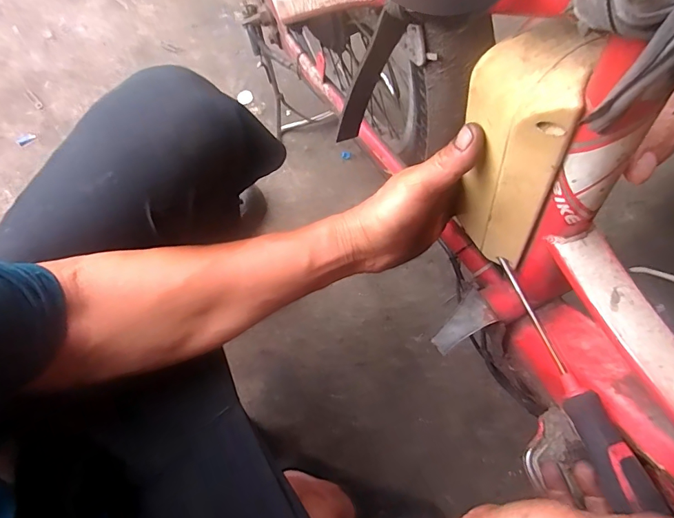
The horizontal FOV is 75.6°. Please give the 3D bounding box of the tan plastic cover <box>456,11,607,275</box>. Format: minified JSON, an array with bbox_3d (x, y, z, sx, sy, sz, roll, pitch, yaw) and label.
[{"bbox_3d":[0.114,-0.060,0.297,0.037,0.184,0.063,-16,59,-3],"label":"tan plastic cover"}]

